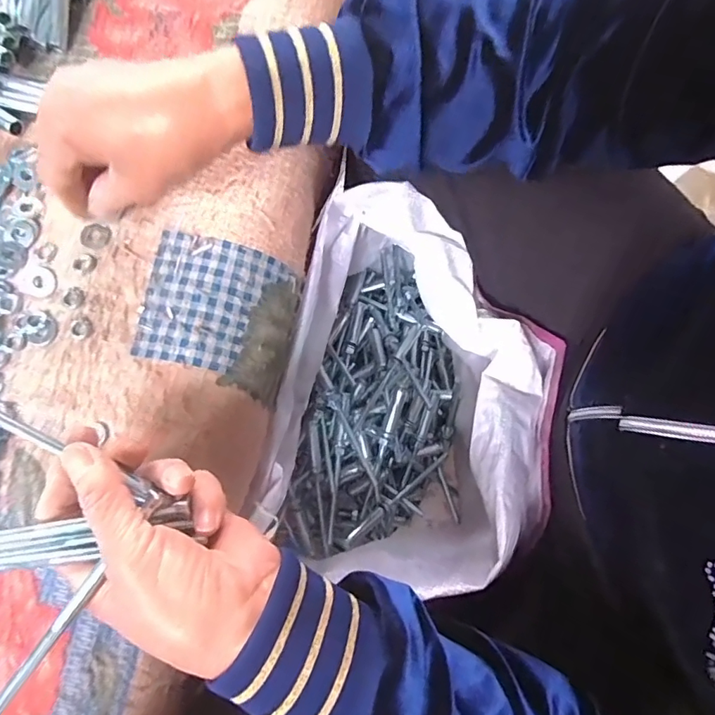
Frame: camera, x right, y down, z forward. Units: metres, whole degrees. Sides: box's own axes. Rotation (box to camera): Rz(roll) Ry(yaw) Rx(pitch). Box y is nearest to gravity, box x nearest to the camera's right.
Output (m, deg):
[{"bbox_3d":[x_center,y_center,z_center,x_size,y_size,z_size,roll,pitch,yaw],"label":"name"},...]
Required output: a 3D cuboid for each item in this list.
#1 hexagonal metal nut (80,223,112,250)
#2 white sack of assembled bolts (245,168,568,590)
[{"bbox_3d":[-0.171,-0.079,0.321,0.021,0.004,0.017,25,77,5],"label":"hexagonal metal nut"},{"bbox_3d":[0.050,0.040,0.450,0.205,0.213,0.286,13,76,2],"label":"white sack of assembled bolts"}]

